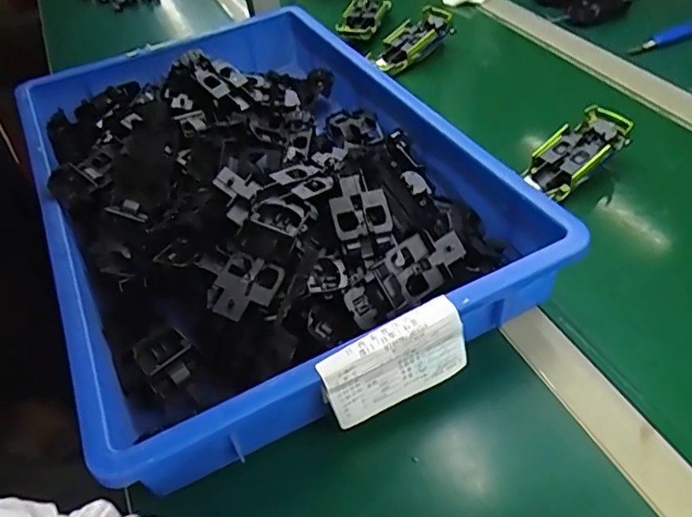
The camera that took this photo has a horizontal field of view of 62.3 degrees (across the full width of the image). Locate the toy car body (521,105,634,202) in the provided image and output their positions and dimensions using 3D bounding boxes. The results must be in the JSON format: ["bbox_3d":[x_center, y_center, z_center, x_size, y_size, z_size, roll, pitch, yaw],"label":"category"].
[{"bbox_3d":[0.237,-0.109,0.586,0.113,0.027,0.055,-41,52,-10],"label":"toy car body"}]

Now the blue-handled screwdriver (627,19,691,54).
[{"bbox_3d":[0.446,-0.303,0.779,0.137,0.027,0.024,-19,46,-12],"label":"blue-handled screwdriver"}]

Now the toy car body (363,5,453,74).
[{"bbox_3d":[0.092,-0.307,0.806,0.122,0.035,0.049,-40,51,-4],"label":"toy car body"}]

